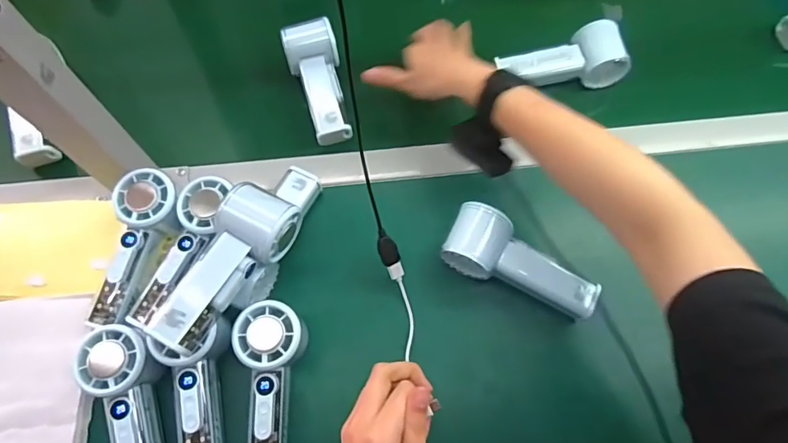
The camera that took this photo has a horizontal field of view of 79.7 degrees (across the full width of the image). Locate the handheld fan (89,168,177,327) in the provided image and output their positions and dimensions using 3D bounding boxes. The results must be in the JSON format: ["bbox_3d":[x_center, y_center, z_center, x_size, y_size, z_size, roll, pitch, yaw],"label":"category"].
[{"bbox_3d":[-0.242,0.025,0.447,0.050,0.039,0.142,13,83,5],"label":"handheld fan"}]

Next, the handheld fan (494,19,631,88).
[{"bbox_3d":[0.200,-0.186,0.551,0.129,0.041,0.068,-18,68,-8],"label":"handheld fan"}]

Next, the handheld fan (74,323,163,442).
[{"bbox_3d":[-0.216,0.161,0.393,0.055,0.033,0.151,-17,83,-7],"label":"handheld fan"}]

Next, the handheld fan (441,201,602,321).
[{"bbox_3d":[0.122,0.043,0.459,0.146,0.061,0.059,25,69,10],"label":"handheld fan"}]

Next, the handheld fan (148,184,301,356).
[{"bbox_3d":[-0.142,0.039,0.404,0.056,0.054,0.146,28,69,11],"label":"handheld fan"}]

